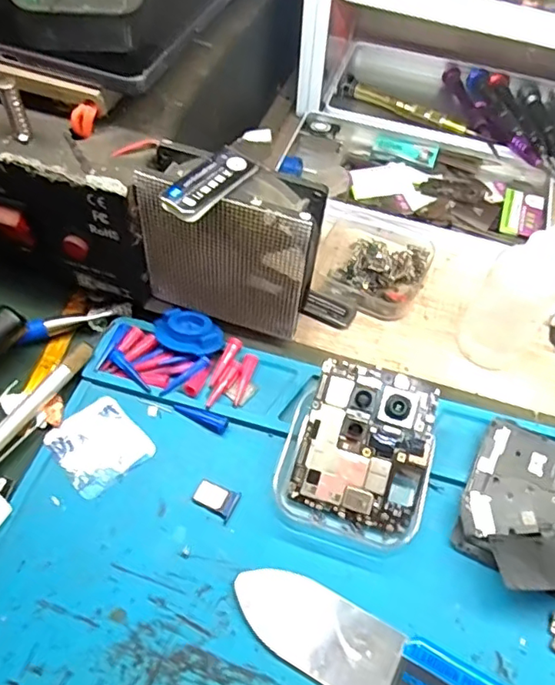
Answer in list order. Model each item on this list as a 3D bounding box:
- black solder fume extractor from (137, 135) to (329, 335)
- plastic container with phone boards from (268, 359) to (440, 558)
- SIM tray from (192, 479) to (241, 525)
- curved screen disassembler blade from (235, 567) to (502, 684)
[{"bbox_3d":[-0.023,-0.043,0.269,0.081,0.081,0.037,13,56,7],"label":"black solder fume extractor"},{"bbox_3d":[0.036,0.048,0.246,0.062,0.025,0.069,15,57,8],"label":"plastic container with phone boards"},{"bbox_3d":[-0.027,0.068,0.244,0.019,0.004,0.013,23,58,13],"label":"SIM tray"},{"bbox_3d":[0.039,0.121,0.209,0.119,0.004,0.035,26,59,15],"label":"curved screen disassembler blade"}]

